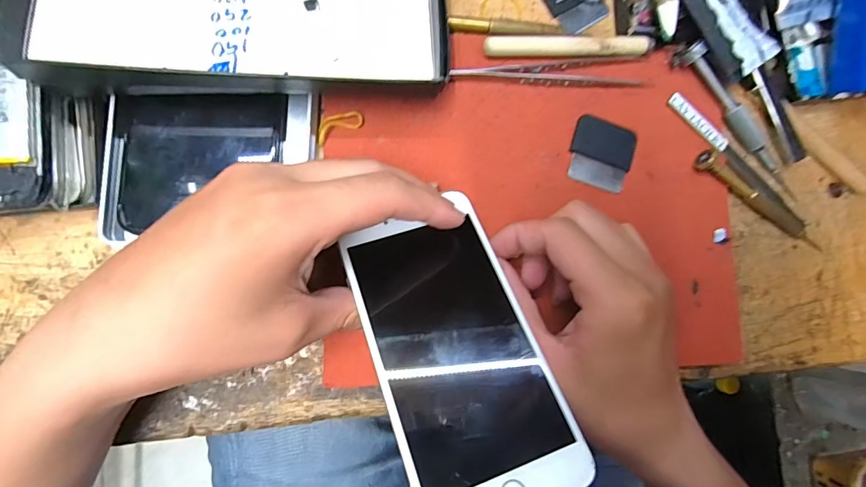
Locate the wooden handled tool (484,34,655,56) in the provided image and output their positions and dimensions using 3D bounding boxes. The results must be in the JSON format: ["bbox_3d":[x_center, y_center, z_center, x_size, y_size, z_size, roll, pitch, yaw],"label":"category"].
[{"bbox_3d":[0.083,-0.120,0.258,0.105,0.009,0.010,-4,88,-9],"label":"wooden handled tool"}]

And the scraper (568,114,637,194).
[{"bbox_3d":[0.104,-0.055,0.261,0.039,0.004,0.043,17,85,-8],"label":"scraper"}]

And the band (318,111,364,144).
[{"bbox_3d":[-0.053,-0.068,0.239,0.028,0.006,0.013,-26,92,-9],"label":"band"}]

